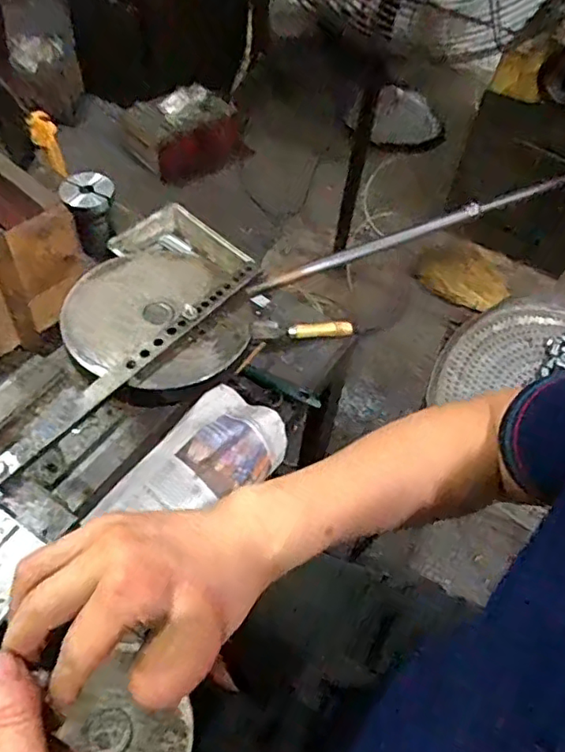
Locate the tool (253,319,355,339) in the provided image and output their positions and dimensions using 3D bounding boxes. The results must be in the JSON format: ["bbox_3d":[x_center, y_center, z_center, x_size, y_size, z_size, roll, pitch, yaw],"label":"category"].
[{"bbox_3d":[0.026,-0.064,0.788,0.135,0.016,0.031,-3,53,-8],"label":"tool"}]

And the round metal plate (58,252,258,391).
[{"bbox_3d":[-0.126,-0.061,0.619,0.180,0.027,0.176,2,52,-3],"label":"round metal plate"}]

